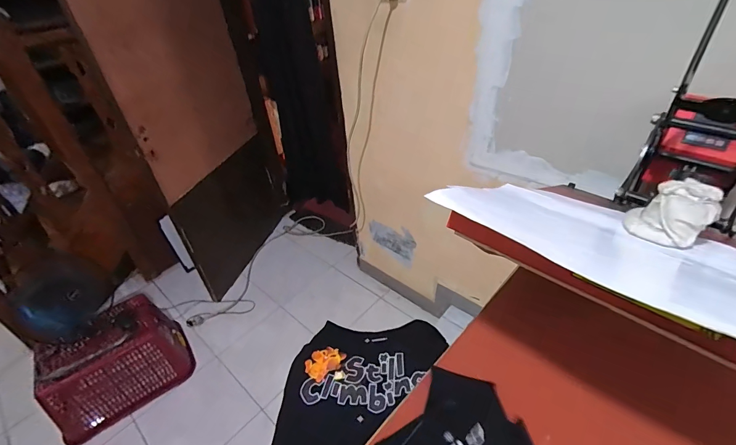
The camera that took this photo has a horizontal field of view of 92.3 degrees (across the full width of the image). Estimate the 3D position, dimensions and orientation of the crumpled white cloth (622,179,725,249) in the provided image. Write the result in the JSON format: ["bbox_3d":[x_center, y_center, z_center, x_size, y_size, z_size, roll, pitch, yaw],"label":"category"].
[{"bbox_3d":[0.416,-0.016,0.485,0.074,0.075,0.091,-34,46,-31],"label":"crumpled white cloth"}]

